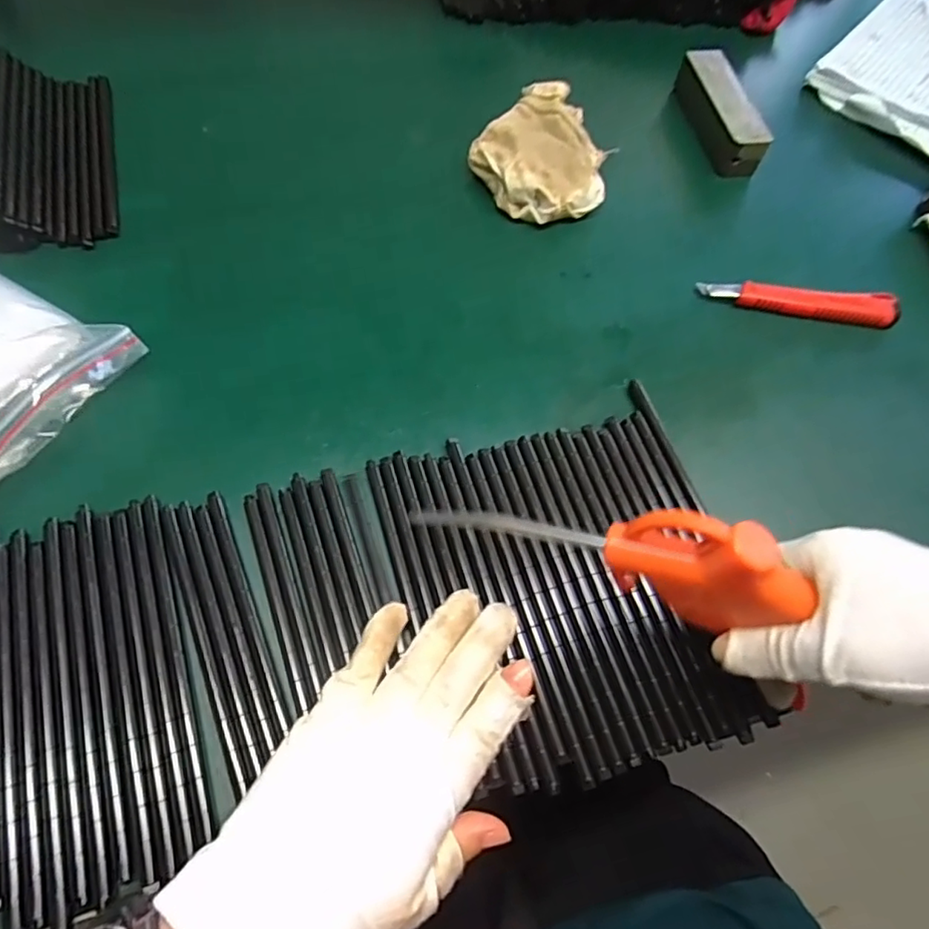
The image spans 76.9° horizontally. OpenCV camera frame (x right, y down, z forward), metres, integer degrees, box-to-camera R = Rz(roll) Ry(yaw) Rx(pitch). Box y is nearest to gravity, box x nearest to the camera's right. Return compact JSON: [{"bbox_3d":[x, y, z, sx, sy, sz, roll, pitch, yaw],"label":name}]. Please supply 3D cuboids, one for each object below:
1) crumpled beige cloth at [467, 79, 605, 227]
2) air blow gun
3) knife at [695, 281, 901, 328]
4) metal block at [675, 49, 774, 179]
[{"bbox_3d":[0.056,-0.232,0.438,0.100,0.036,0.116,4,65,-1],"label":"crumpled beige cloth"},{"bbox_3d":[0.054,0.034,0.251,0.164,0.043,0.028,10,63,24],"label":"air blow gun"},{"bbox_3d":[0.226,-0.110,0.398,0.130,0.019,0.020,7,65,1],"label":"knife"},{"bbox_3d":[0.207,-0.285,0.469,0.031,0.030,0.115,-5,65,-5],"label":"metal block"}]

